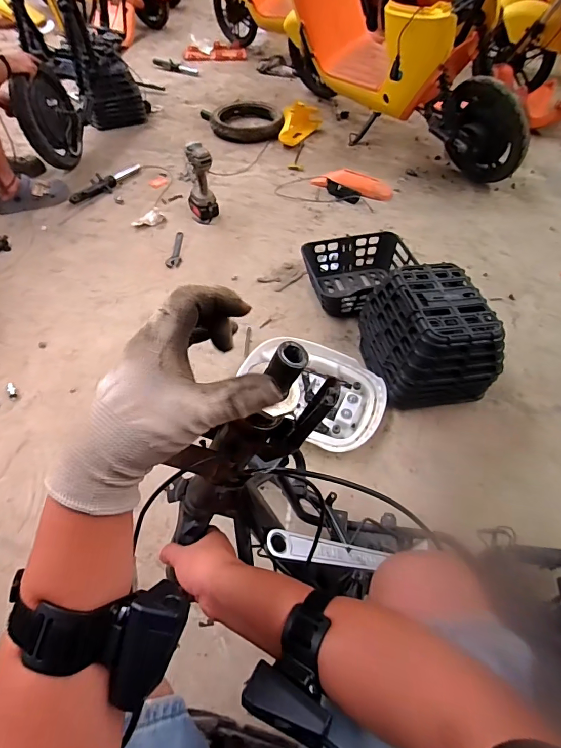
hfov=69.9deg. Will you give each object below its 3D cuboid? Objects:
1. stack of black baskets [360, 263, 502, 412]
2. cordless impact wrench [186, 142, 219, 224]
[{"bbox_3d":[0.380,-0.100,1.046,0.260,0.252,0.302,-11,53,-9],"label":"stack of black baskets"},{"bbox_3d":[-0.295,-0.706,1.485,0.102,0.270,0.140,-12,53,-10],"label":"cordless impact wrench"}]

